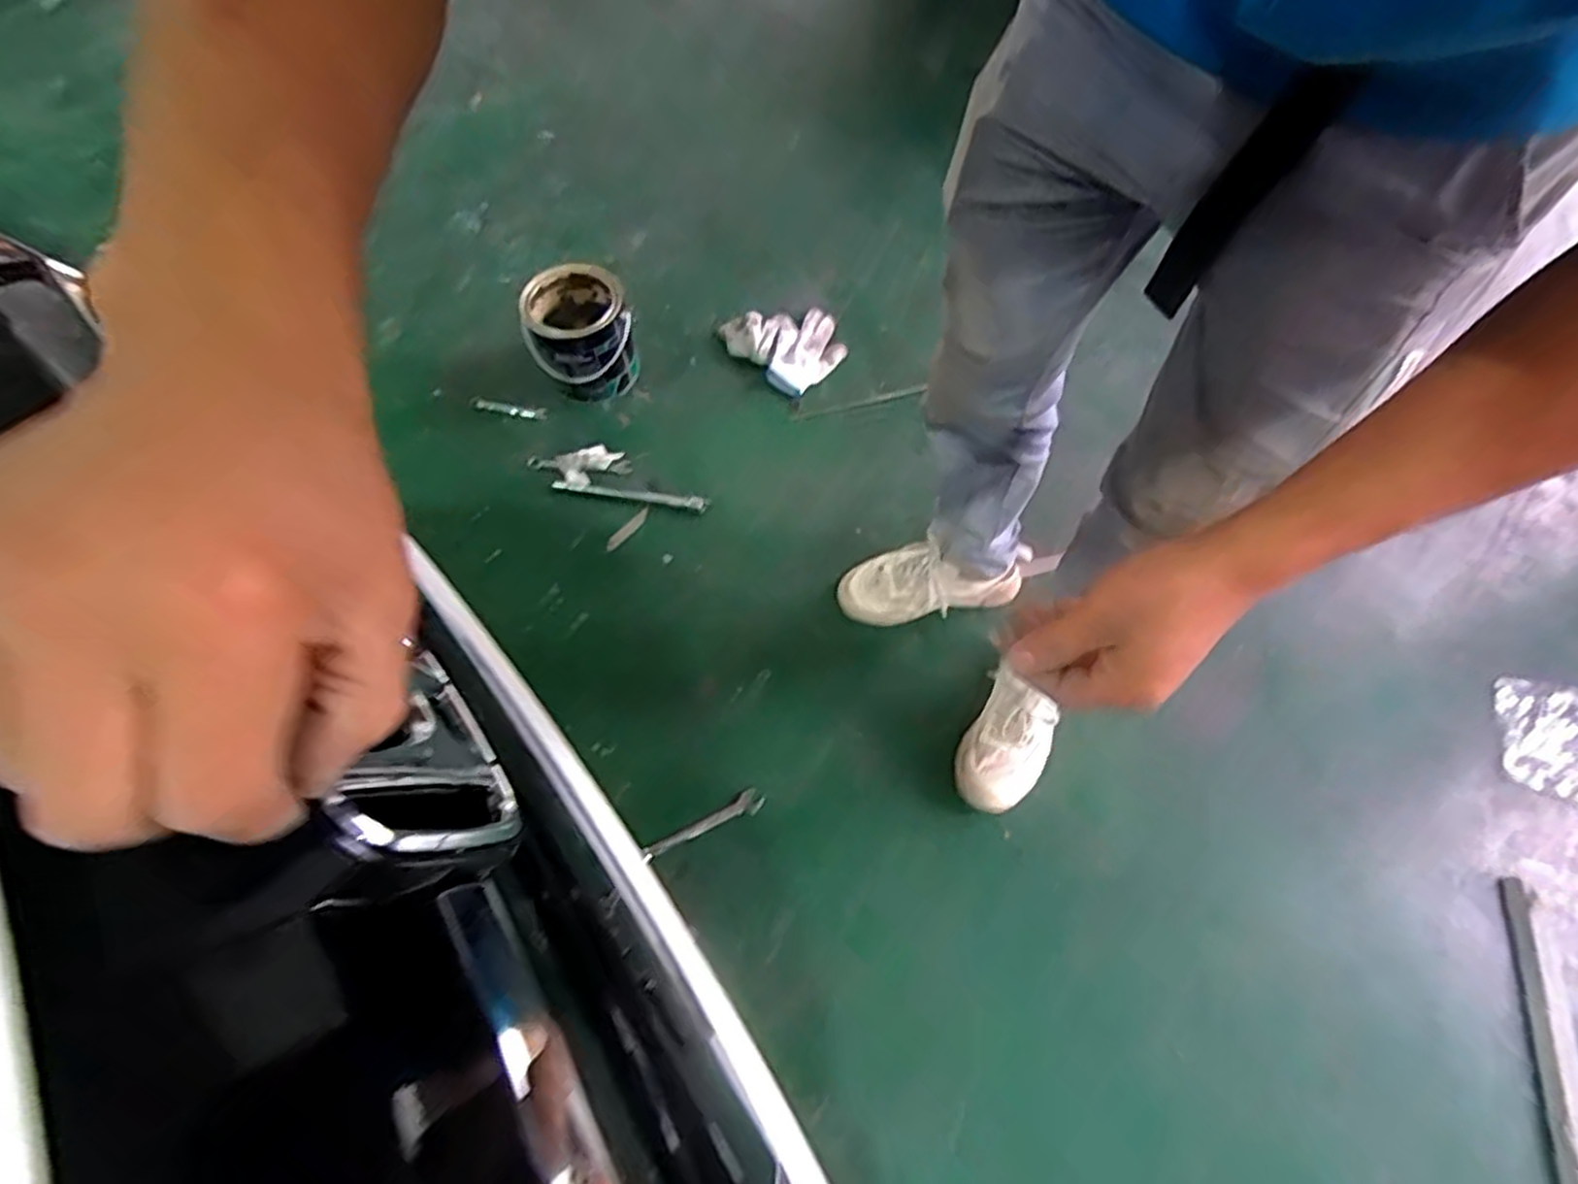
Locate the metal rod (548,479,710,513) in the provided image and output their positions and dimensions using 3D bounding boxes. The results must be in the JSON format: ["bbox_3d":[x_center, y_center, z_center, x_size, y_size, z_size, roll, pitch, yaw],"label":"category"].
[{"bbox_3d":[-0.260,-0.162,1.234,0.260,0.007,0.024,10,62,5],"label":"metal rod"}]

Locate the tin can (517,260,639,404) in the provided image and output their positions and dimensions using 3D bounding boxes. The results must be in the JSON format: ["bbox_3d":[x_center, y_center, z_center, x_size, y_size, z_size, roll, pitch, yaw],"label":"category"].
[{"bbox_3d":[-0.356,-0.441,1.289,0.168,0.163,0.182,0,63,0],"label":"tin can"}]

